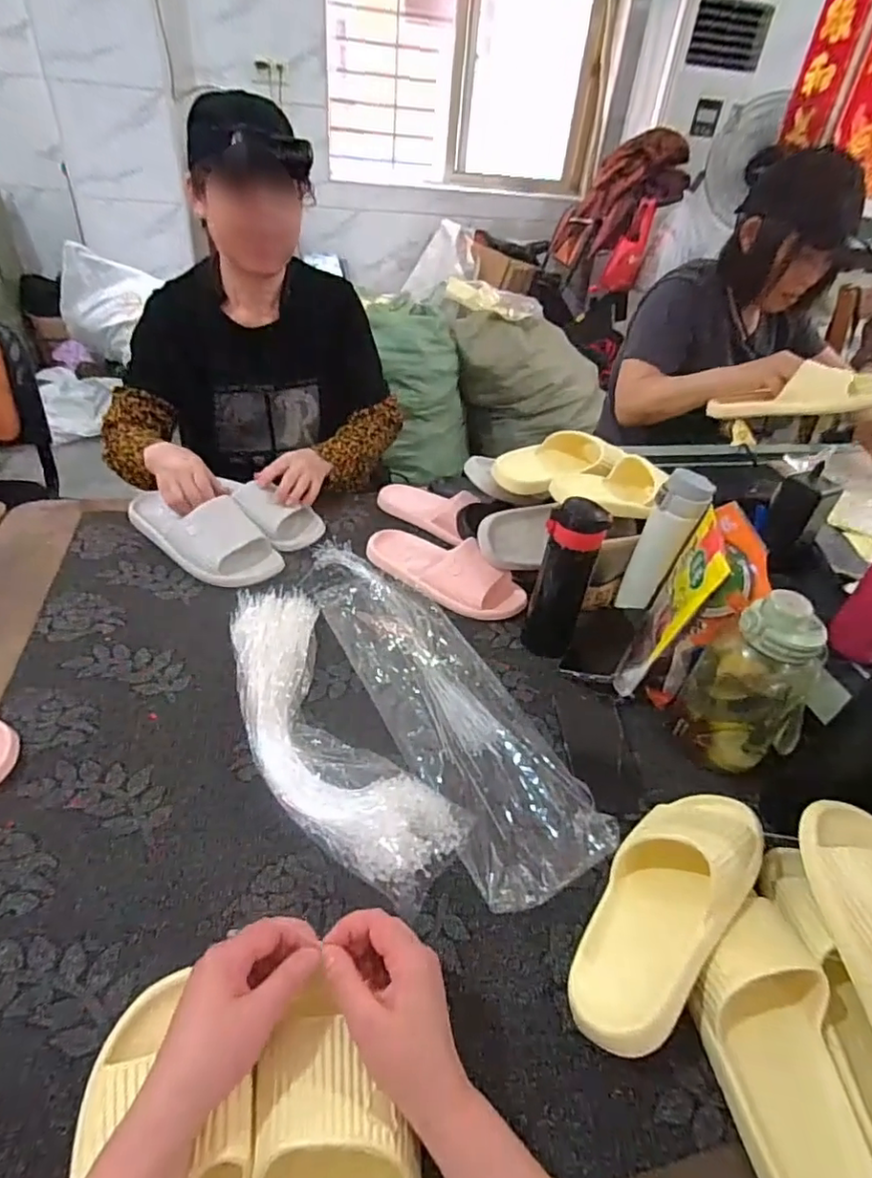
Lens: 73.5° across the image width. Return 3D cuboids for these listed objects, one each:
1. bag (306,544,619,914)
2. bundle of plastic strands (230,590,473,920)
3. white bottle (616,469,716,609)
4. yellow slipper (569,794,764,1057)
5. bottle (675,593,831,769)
[{"bbox_3d":[-0.010,0.107,0.724,0.149,0.022,0.550,-15,43,-25],"label":"bag"},{"bbox_3d":[-0.130,0.139,0.636,0.145,0.048,0.430,-18,45,-28],"label":"bundle of plastic strands"},{"bbox_3d":[0.312,-0.058,0.805,0.067,0.200,0.053,21,41,18],"label":"white bottle"},{"bbox_3d":[0.196,0.267,0.503,0.236,0.085,0.101,-28,50,-36],"label":"yellow slipper"},{"bbox_3d":[0.344,0.106,0.628,0.103,0.214,0.093,-11,42,-21],"label":"bottle"}]

